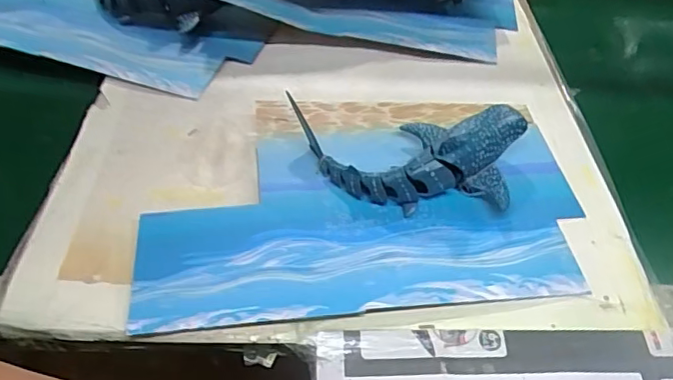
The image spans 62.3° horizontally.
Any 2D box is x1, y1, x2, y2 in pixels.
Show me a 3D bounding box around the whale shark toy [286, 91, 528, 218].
[{"bbox_3d":[0.079,-0.041,0.592,0.252,0.056,0.125,2,48,-2],"label":"whale shark toy"}]

